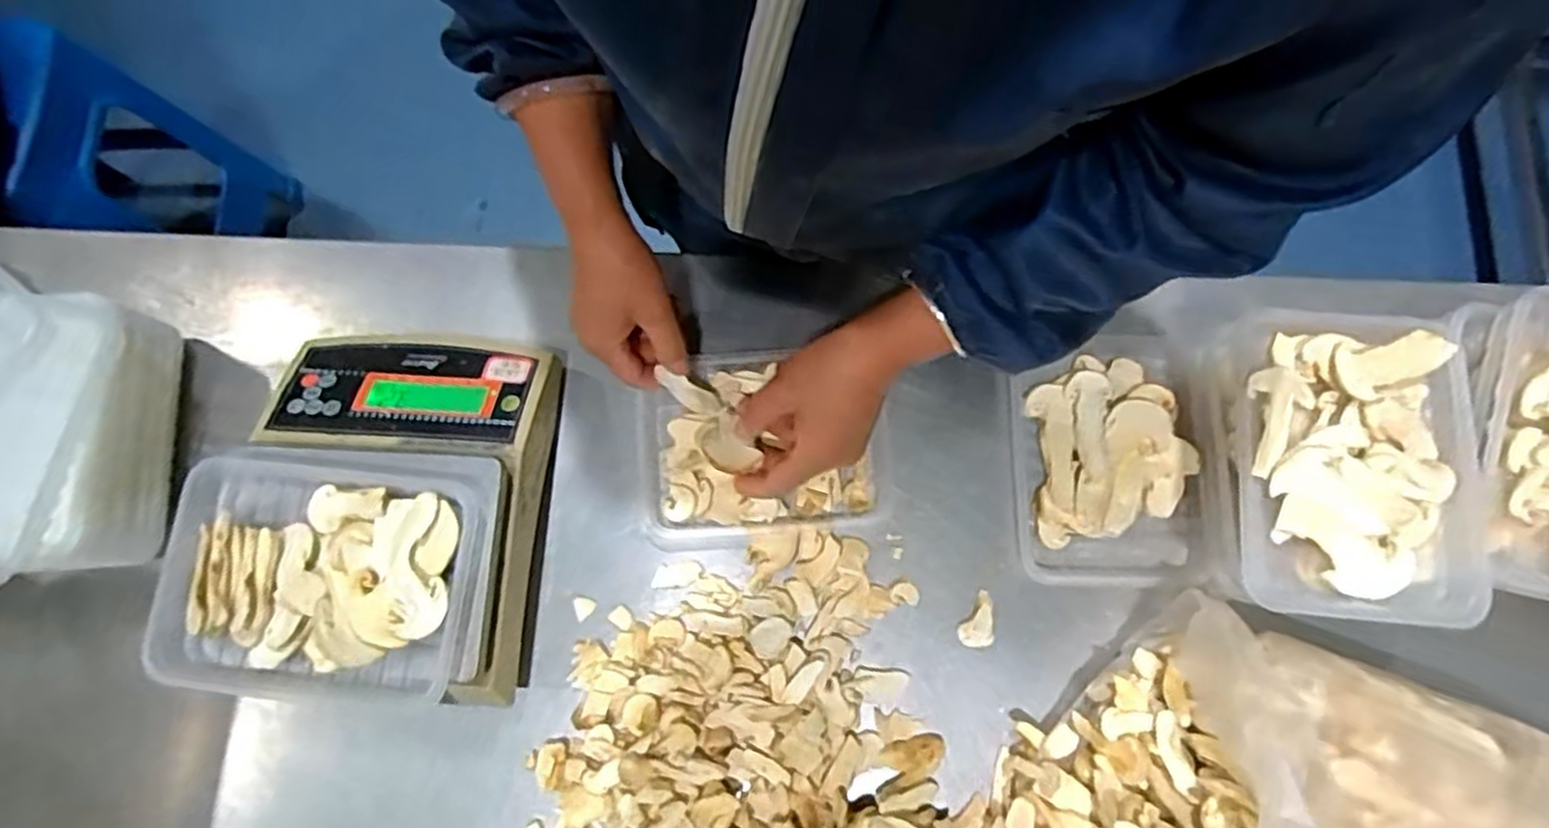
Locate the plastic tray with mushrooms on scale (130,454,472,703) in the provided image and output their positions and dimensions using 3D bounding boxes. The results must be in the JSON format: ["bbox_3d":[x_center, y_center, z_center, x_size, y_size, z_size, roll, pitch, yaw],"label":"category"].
[{"bbox_3d":[-0.278,0.100,0.464,0.179,0.032,0.136,5,78,2],"label":"plastic tray with mushrooms on scale"}]

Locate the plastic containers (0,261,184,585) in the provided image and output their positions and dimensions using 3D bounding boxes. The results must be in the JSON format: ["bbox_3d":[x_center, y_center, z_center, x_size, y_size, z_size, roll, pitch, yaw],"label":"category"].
[{"bbox_3d":[-0.546,0.003,0.551,0.204,0.114,0.215,5,78,2],"label":"plastic containers"}]

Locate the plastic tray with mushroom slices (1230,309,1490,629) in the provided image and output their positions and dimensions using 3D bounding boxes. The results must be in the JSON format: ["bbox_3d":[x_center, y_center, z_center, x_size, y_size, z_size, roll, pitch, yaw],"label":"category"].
[{"bbox_3d":[0.356,0.027,0.477,0.147,0.054,0.195,7,78,3],"label":"plastic tray with mushroom slices"}]

